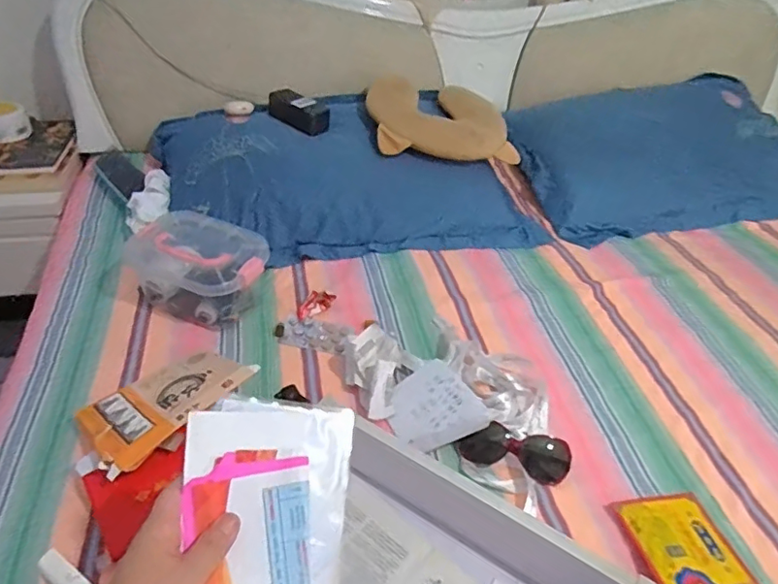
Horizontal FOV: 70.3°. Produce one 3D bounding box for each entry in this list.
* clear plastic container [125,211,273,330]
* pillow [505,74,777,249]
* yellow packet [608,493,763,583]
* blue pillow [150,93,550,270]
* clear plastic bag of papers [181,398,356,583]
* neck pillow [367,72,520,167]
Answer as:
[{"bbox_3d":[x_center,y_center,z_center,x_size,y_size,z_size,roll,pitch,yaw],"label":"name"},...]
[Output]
[{"bbox_3d":[-0.289,-0.037,0.868,0.203,0.102,0.137,23,43,21],"label":"clear plastic container"},{"bbox_3d":[0.654,-0.327,1.291,0.743,0.111,0.434,-11,59,-11],"label":"pillow"},{"bbox_3d":[0.335,0.288,0.612,0.122,0.019,0.140,-5,41,-12],"label":"yellow packet"},{"bbox_3d":[-0.085,-0.245,1.119,0.716,0.137,0.430,-9,42,-16],"label":"blue pillow"},{"bbox_3d":[-0.090,0.169,0.412,0.124,0.016,0.167,8,64,-17],"label":"clear plastic bag of papers"},{"bbox_3d":[0.106,-0.383,1.166,0.303,0.107,0.255,-2,40,-9],"label":"neck pillow"}]

